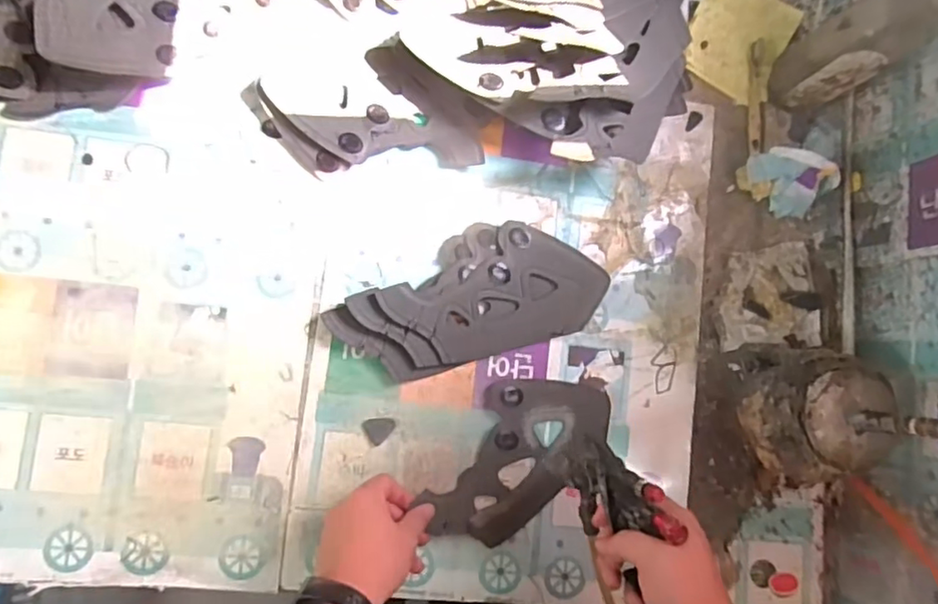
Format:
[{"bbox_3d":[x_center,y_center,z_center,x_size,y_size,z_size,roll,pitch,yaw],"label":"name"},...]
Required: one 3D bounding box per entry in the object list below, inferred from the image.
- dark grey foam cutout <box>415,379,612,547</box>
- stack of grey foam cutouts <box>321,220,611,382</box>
[{"bbox_3d":[0.047,0.146,0.593,0.202,0.010,0.119,-37,89,-10],"label":"dark grey foam cutout"},{"bbox_3d":[0.001,-0.005,0.588,0.258,0.028,0.122,-16,86,-9],"label":"stack of grey foam cutouts"}]

